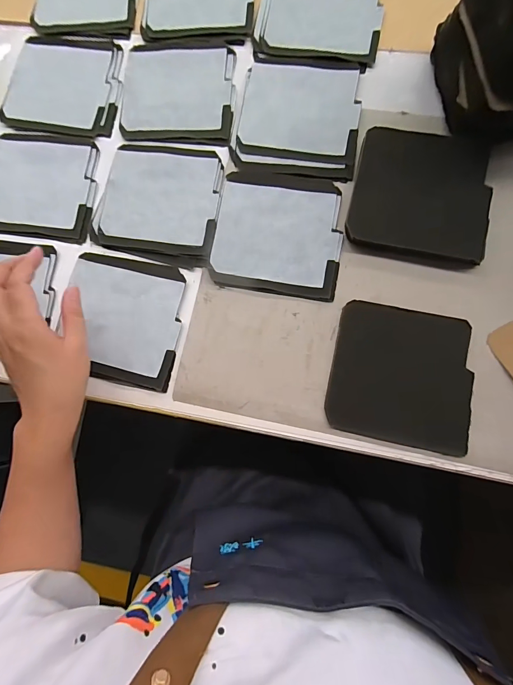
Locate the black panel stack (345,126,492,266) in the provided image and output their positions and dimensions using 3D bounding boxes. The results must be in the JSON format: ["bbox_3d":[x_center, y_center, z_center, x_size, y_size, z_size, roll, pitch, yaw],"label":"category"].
[{"bbox_3d":[0.171,-0.154,0.356,0.135,0.017,0.129,12,85,6],"label":"black panel stack"}]

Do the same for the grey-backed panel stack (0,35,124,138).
[{"bbox_3d":[-0.239,-0.325,0.428,0.142,0.009,0.133,11,85,6],"label":"grey-backed panel stack"}]

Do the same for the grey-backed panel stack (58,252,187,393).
[{"bbox_3d":[-0.149,-0.027,0.371,0.134,0.014,0.134,10,85,6],"label":"grey-backed panel stack"}]

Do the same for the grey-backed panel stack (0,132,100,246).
[{"bbox_3d":[-0.258,-0.189,0.404,0.135,0.008,0.130,11,85,6],"label":"grey-backed panel stack"}]

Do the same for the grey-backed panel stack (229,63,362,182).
[{"bbox_3d":[0.048,-0.258,0.391,0.136,0.007,0.134,9,85,6],"label":"grey-backed panel stack"}]

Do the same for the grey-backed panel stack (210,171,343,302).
[{"bbox_3d":[0.024,-0.122,0.377,0.137,0.009,0.137,9,85,6],"label":"grey-backed panel stack"}]

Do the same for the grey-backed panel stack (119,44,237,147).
[{"bbox_3d":[-0.094,-0.303,0.413,0.140,0.005,0.128,7,84,5],"label":"grey-backed panel stack"}]

